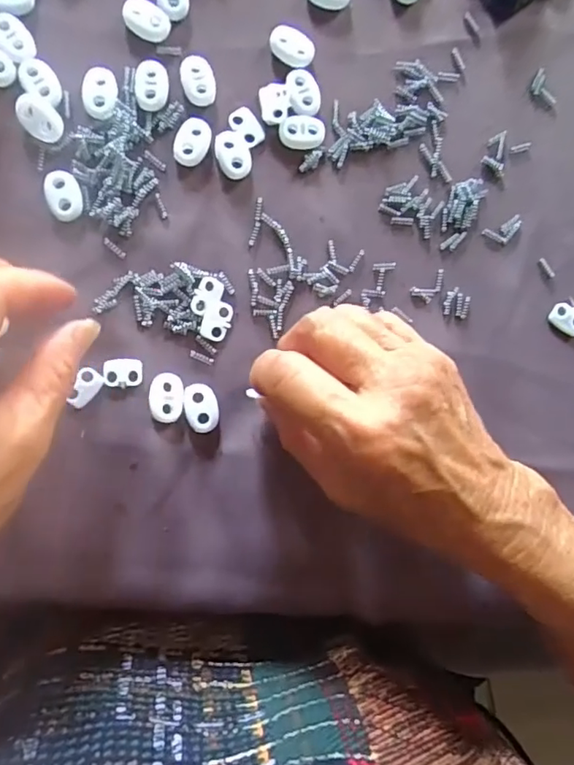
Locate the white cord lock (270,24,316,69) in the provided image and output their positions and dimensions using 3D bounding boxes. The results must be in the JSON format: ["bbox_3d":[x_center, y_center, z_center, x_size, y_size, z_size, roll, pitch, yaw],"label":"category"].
[{"bbox_3d":[0.002,-0.164,0.271,0.022,0.008,0.015,36,84,-7],"label":"white cord lock"}]

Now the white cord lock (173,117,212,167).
[{"bbox_3d":[-0.045,-0.115,0.263,0.015,0.004,0.024,20,86,-9],"label":"white cord lock"}]

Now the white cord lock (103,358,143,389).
[{"bbox_3d":[-0.076,-0.004,0.257,0.018,0.004,0.013,-2,90,-9],"label":"white cord lock"}]

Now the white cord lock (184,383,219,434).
[{"bbox_3d":[-0.040,0.012,0.262,0.015,0.004,0.023,-7,91,-9],"label":"white cord lock"}]

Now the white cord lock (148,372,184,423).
[{"bbox_3d":[-0.056,0.007,0.258,0.016,0.007,0.023,6,88,-9],"label":"white cord lock"}]

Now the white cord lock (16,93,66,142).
[{"bbox_3d":[-0.112,-0.120,0.251,0.016,0.008,0.022,-40,96,-8],"label":"white cord lock"}]

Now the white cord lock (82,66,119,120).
[{"bbox_3d":[-0.087,-0.134,0.257,0.016,0.004,0.023,7,88,-9],"label":"white cord lock"}]

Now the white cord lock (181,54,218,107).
[{"bbox_3d":[-0.042,-0.144,0.264,0.016,0.005,0.022,-11,91,-9],"label":"white cord lock"}]

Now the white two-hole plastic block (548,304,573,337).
[{"bbox_3d":[0.148,-0.034,0.291,0.018,0.004,0.014,29,85,-8],"label":"white two-hole plastic block"}]

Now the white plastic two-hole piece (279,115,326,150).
[{"bbox_3d":[0.008,-0.123,0.271,0.022,0.004,0.015,-2,90,-9],"label":"white plastic two-hole piece"}]

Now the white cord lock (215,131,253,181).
[{"bbox_3d":[-0.025,-0.110,0.266,0.016,0.004,0.023,-24,93,-9],"label":"white cord lock"}]

